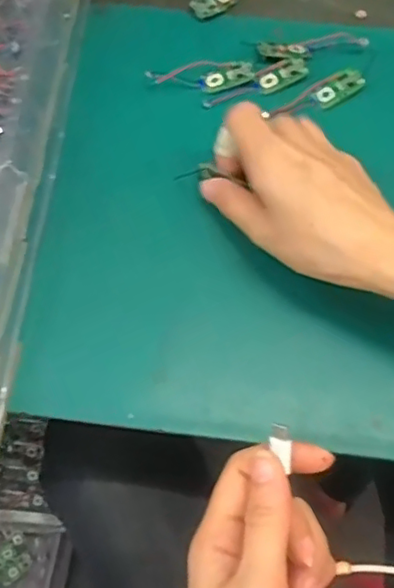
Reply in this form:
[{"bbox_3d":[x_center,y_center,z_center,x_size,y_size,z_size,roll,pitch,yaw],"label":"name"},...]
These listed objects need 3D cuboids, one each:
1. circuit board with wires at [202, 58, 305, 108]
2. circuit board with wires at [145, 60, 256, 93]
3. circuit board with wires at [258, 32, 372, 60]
[{"bbox_3d":[0.040,-0.145,0.413,0.074,0.005,0.018,-22,68,-7],"label":"circuit board with wires"},{"bbox_3d":[0.003,-0.152,0.410,0.071,0.014,0.023,-1,67,2],"label":"circuit board with wires"},{"bbox_3d":[0.080,-0.174,0.419,0.074,0.007,0.018,-7,67,-1],"label":"circuit board with wires"}]

